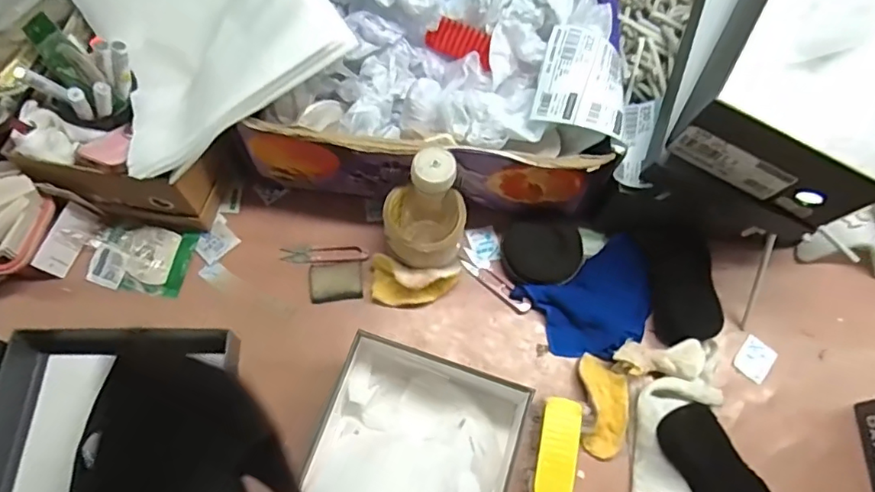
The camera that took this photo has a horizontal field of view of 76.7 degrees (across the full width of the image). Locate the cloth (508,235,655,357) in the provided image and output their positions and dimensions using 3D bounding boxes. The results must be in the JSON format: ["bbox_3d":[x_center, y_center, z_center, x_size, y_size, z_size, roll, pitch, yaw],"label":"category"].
[{"bbox_3d":[0.178,0.063,0.618,0.139,0.030,0.108,-24,70,-13],"label":"cloth"}]

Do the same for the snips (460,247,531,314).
[{"bbox_3d":[0.066,0.039,0.637,0.101,0.008,0.026,41,71,14],"label":"snips"}]

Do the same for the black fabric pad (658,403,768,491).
[{"bbox_3d":[0.274,0.224,0.552,0.063,0.011,0.128,-32,70,12],"label":"black fabric pad"}]

